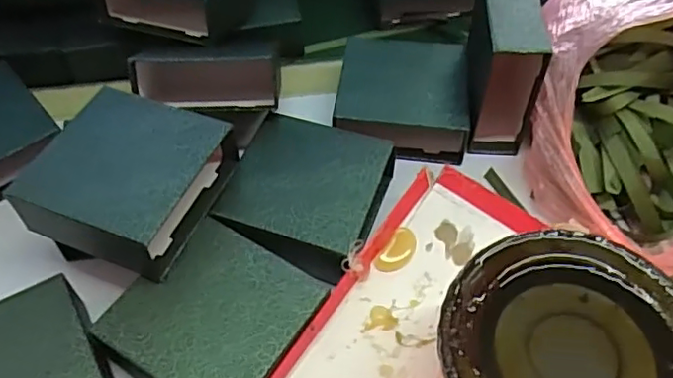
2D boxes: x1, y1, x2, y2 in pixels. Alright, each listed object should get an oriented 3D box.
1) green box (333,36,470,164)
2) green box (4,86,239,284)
[{"bbox_3d":[0.049,-0.069,0.437,0.092,0.038,0.090,7,55,4],"label":"green box"},{"bbox_3d":[-0.120,-0.007,0.343,0.089,0.043,0.101,18,54,13],"label":"green box"}]

